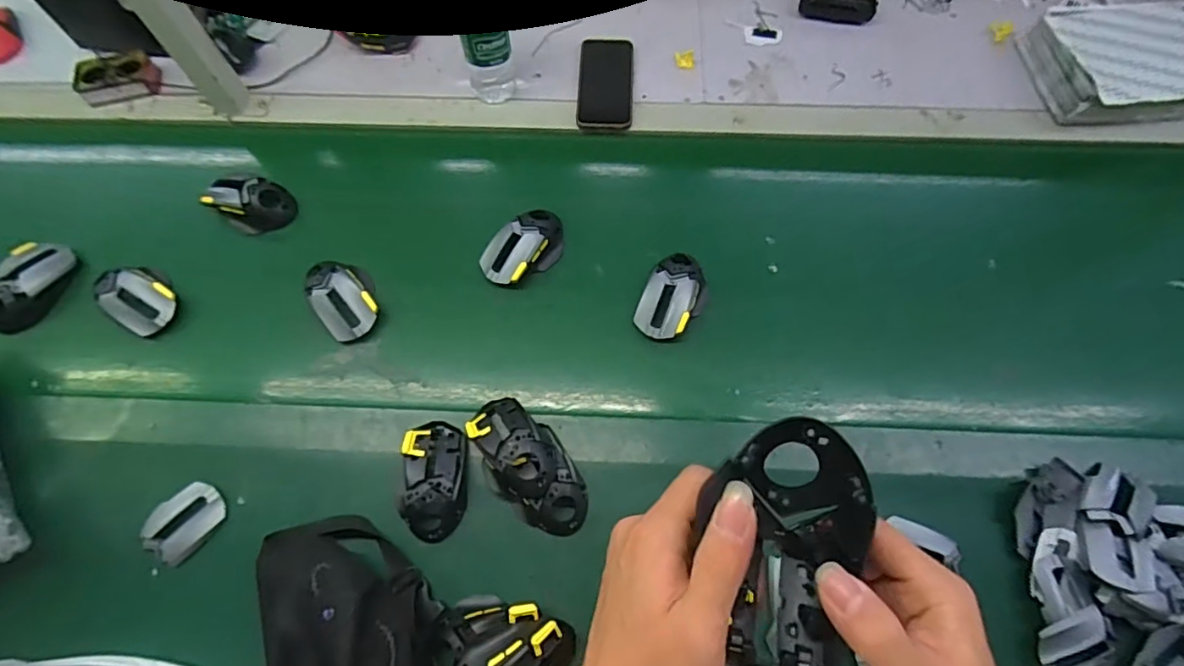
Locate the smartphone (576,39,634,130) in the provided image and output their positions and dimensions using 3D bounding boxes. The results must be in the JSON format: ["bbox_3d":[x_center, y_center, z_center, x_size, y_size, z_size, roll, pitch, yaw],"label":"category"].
[{"bbox_3d":[0.020,-0.355,0.815,0.076,0.006,0.157,3,70,1],"label":"smartphone"}]

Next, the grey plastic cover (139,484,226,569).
[{"bbox_3d":[-0.423,0.196,0.600,0.054,0.020,0.077,35,74,11],"label":"grey plastic cover"}]

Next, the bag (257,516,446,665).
[{"bbox_3d":[-0.229,0.300,0.529,0.157,0.077,0.264,-17,70,-5],"label":"bag"}]

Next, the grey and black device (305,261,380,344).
[{"bbox_3d":[-0.297,-0.043,0.686,0.068,0.034,0.106,-26,72,-9],"label":"grey and black device"}]

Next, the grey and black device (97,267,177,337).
[{"bbox_3d":[-0.538,-0.041,0.687,0.088,0.036,0.070,32,73,11],"label":"grey and black device"}]

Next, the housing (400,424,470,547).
[{"bbox_3d":[-0.166,0.155,0.606,0.063,0.033,0.118,-4,70,-2],"label":"housing"}]

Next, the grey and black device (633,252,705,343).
[{"bbox_3d":[0.096,-0.045,0.679,0.068,0.031,0.111,20,71,7],"label":"grey and black device"}]

